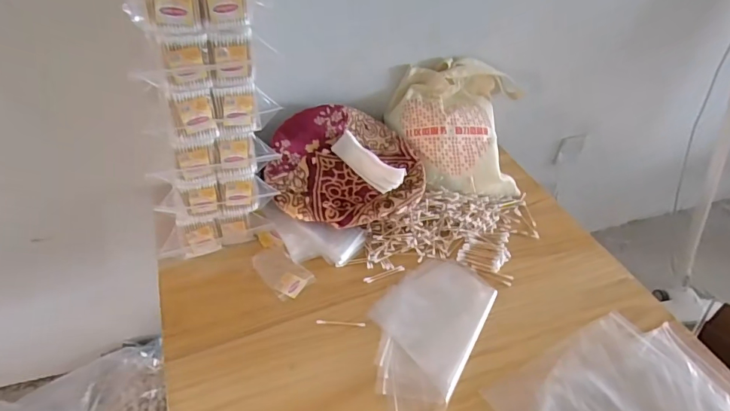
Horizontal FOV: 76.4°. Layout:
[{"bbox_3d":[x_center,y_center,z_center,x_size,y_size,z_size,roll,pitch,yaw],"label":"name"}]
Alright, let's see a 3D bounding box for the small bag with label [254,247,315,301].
[{"bbox_3d":[-0.141,0.110,0.776,0.106,0.015,0.062,34,47,29],"label":"small bag with label"}]

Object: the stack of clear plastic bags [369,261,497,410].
[{"bbox_3d":[0.093,0.180,0.713,0.155,0.015,0.284,23,43,19],"label":"stack of clear plastic bags"}]

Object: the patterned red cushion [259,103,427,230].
[{"bbox_3d":[-0.036,-0.070,0.862,0.282,0.090,0.247,-9,56,-14],"label":"patterned red cushion"}]

